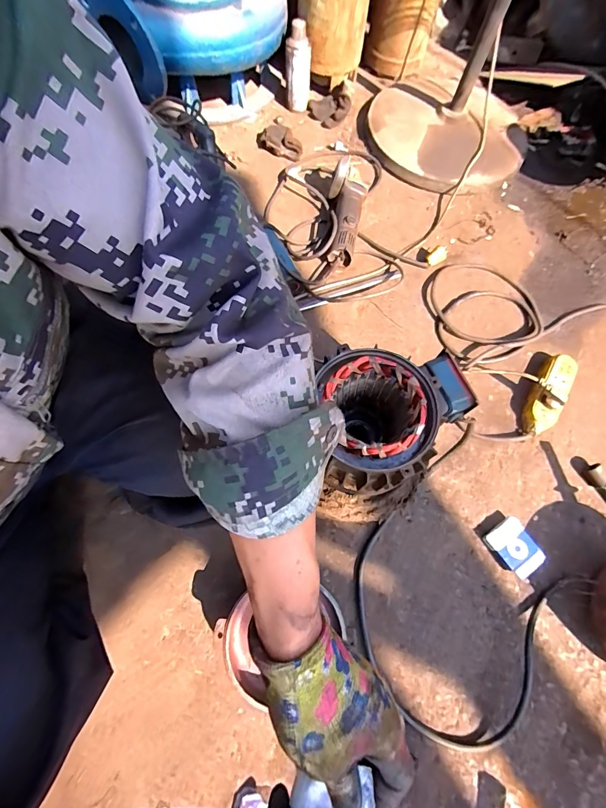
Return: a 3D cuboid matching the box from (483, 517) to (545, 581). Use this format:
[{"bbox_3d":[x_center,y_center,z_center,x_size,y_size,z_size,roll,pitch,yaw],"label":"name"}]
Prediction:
[{"bbox_3d":[0.373,0.251,0.650,0.073,0.028,0.083,-32,74,-12],"label":"box"}]

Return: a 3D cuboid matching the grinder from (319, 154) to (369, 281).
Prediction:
[{"bbox_3d":[0.097,-0.453,0.898,0.092,0.074,0.302,11,70,2],"label":"grinder"}]

